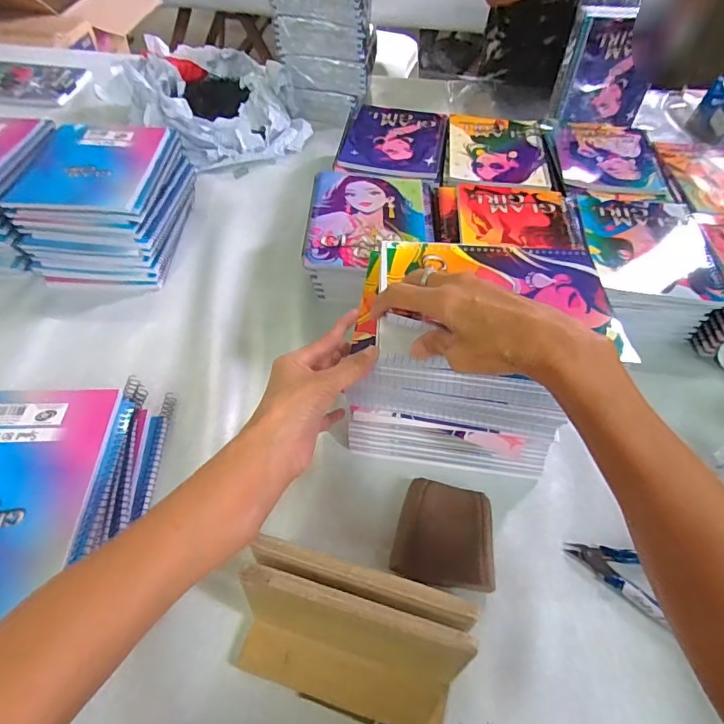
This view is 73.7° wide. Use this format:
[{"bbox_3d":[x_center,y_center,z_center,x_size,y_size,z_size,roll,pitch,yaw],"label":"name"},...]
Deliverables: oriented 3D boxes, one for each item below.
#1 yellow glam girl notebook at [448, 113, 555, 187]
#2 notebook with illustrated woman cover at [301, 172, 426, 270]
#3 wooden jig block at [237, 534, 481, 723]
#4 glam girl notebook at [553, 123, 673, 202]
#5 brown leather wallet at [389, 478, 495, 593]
[{"bbox_3d":[0.212,-0.336,0.756,0.148,0.006,0.219,7,51,3],"label":"yellow glam girl notebook"},{"bbox_3d":[0.007,-0.188,0.625,0.148,0.008,0.198,3,50,0],"label":"notebook with illustrated woman cover"},{"bbox_3d":[-0.009,0.196,0.339,0.153,0.112,0.071,15,51,8],"label":"wooden jig block"},{"bbox_3d":[0.381,-0.317,0.750,0.149,0.014,0.220,7,51,4],"label":"glam girl notebook"},{"bbox_3d":[0.076,0.156,0.437,0.087,0.016,0.088,13,51,7],"label":"brown leather wallet"}]

